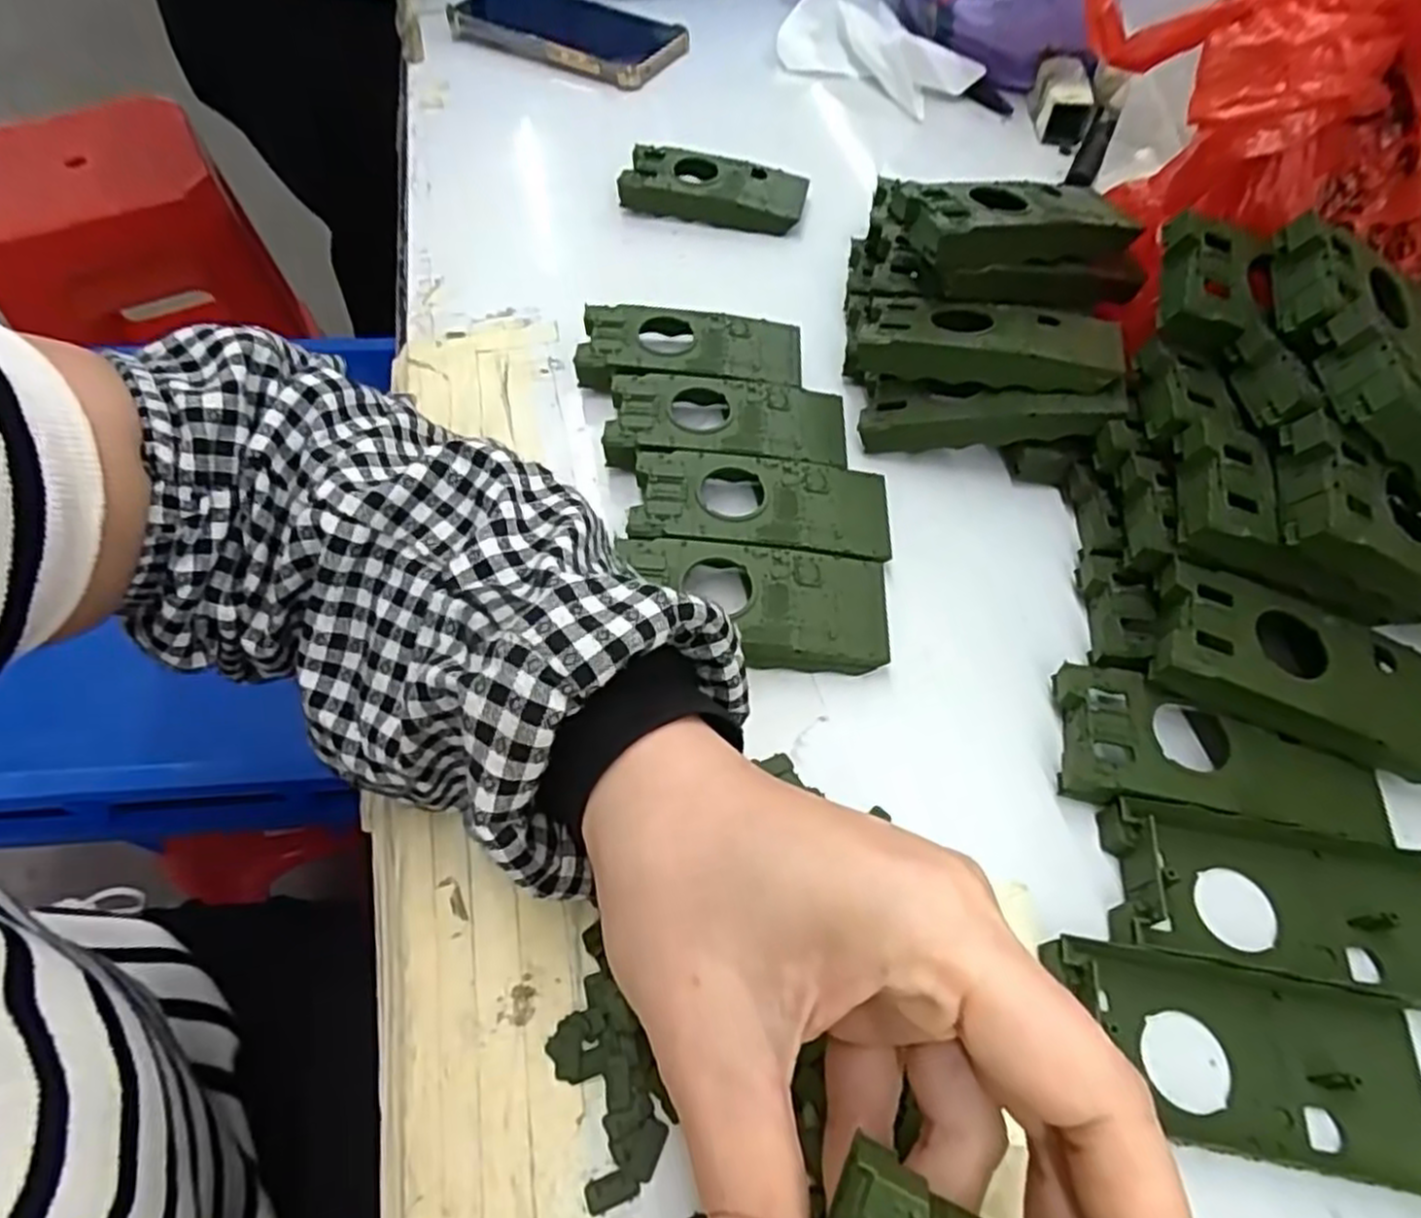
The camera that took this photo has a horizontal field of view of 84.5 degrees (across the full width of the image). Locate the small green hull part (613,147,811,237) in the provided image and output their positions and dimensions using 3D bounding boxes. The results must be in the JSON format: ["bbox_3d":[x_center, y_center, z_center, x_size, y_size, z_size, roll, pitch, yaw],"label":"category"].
[{"bbox_3d":[0.003,-0.243,0.453,0.102,0.022,0.039,11,58,7],"label":"small green hull part"}]

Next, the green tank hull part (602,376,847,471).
[{"bbox_3d":[0.007,-0.081,0.349,0.102,0.018,0.049,0,57,0],"label":"green tank hull part"}]

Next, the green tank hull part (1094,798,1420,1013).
[{"bbox_3d":[0.176,0.091,0.242,0.103,0.016,0.047,9,58,6],"label":"green tank hull part"}]

